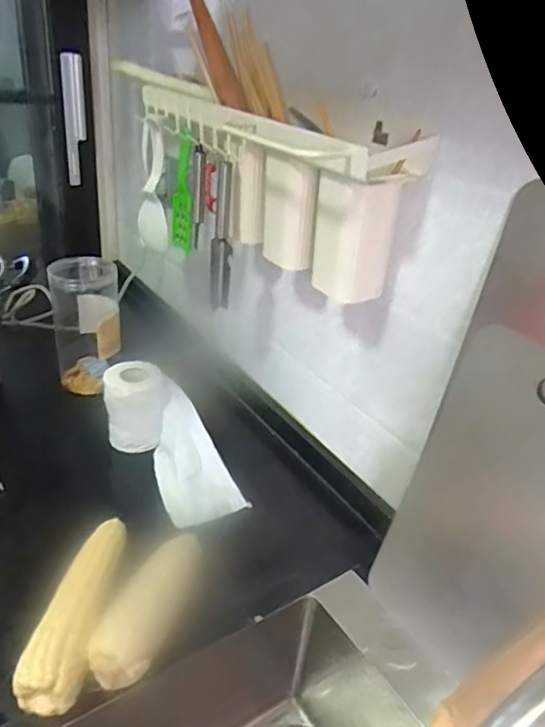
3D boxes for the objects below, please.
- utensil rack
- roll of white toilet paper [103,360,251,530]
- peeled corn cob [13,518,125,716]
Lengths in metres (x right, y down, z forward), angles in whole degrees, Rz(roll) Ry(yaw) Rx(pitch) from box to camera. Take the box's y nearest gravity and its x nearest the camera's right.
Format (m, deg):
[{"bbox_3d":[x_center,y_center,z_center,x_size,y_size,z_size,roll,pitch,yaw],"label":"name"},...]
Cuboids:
[{"bbox_3d":[-0.029,-0.225,0.674,0.109,0.180,0.451,-16,37,-33],"label":"utensil rack"},{"bbox_3d":[-0.138,0.102,0.749,0.090,0.128,0.241,-26,42,-37],"label":"roll of white toilet paper"},{"bbox_3d":[-0.190,0.233,0.557,0.055,0.053,0.204,3,30,-4],"label":"peeled corn cob"}]

